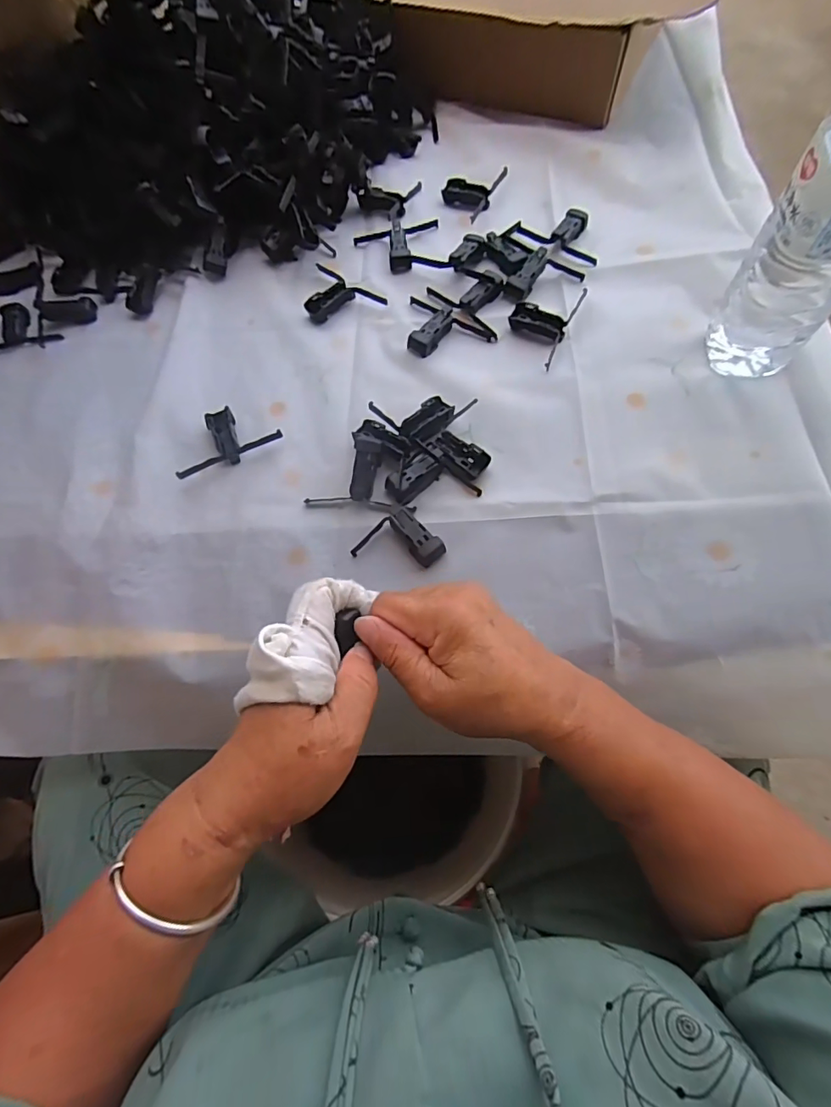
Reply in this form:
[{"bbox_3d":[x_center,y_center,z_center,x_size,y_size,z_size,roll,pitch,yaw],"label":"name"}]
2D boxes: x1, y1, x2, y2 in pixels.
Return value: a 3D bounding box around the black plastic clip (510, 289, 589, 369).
[{"bbox_3d":[0.105,-0.197,0.423,0.049,0.014,0.081,26,70,10],"label":"black plastic clip"}]

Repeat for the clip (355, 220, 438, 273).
[{"bbox_3d":[-0.012,-0.297,0.474,0.082,0.016,0.056,-17,69,-7],"label":"clip"}]

